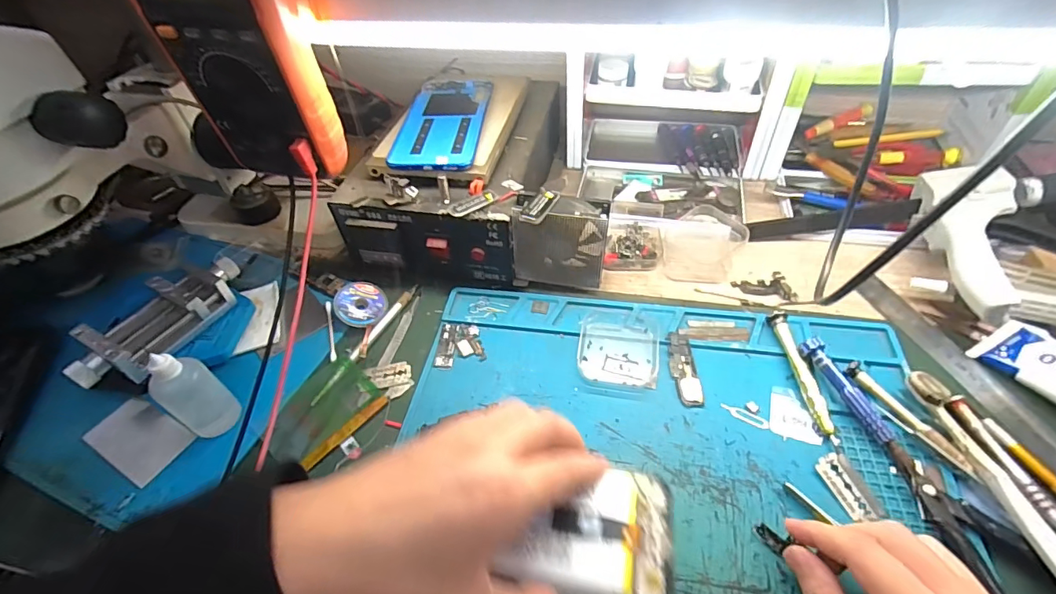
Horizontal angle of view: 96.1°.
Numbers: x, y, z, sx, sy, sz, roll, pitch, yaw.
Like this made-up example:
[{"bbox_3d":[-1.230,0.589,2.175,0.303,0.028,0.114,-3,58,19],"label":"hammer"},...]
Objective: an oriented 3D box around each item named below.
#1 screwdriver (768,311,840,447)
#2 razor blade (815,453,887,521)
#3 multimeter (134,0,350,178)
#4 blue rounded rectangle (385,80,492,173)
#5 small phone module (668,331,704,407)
[{"bbox_3d":[0.210,0.058,0.364,0.012,0.015,0.110,-4,49,2],"label":"screwdriver"},{"bbox_3d":[0.211,0.124,0.311,0.025,0.004,0.042,-20,57,-5],"label":"razor blade"},{"bbox_3d":[-0.176,-0.157,0.293,0.089,0.169,0.048,9,50,13],"label":"multimeter"},{"bbox_3d":[-0.081,-0.170,0.461,0.078,0.009,0.168,2,48,4],"label":"blue rounded rectangle"},{"bbox_3d":[0.124,0.056,0.379,0.020,0.004,0.066,-4,49,2],"label":"small phone module"}]

